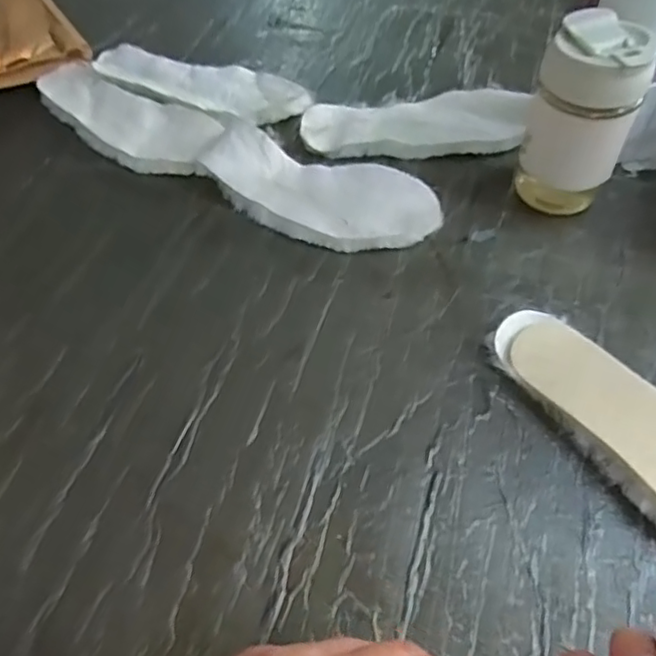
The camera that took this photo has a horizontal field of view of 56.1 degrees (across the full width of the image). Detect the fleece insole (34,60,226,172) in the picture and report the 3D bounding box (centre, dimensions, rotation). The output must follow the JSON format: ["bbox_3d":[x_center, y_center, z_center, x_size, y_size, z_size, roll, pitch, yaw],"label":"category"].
[{"bbox_3d":[-0.219,-0.221,0.658,0.237,0.018,0.094,26,59,20],"label":"fleece insole"}]

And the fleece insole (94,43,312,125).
[{"bbox_3d":[-0.141,-0.275,0.691,0.258,0.017,0.093,21,58,17],"label":"fleece insole"}]

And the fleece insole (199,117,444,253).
[{"bbox_3d":[-0.008,-0.128,0.575,0.220,0.040,0.100,12,55,11],"label":"fleece insole"}]

